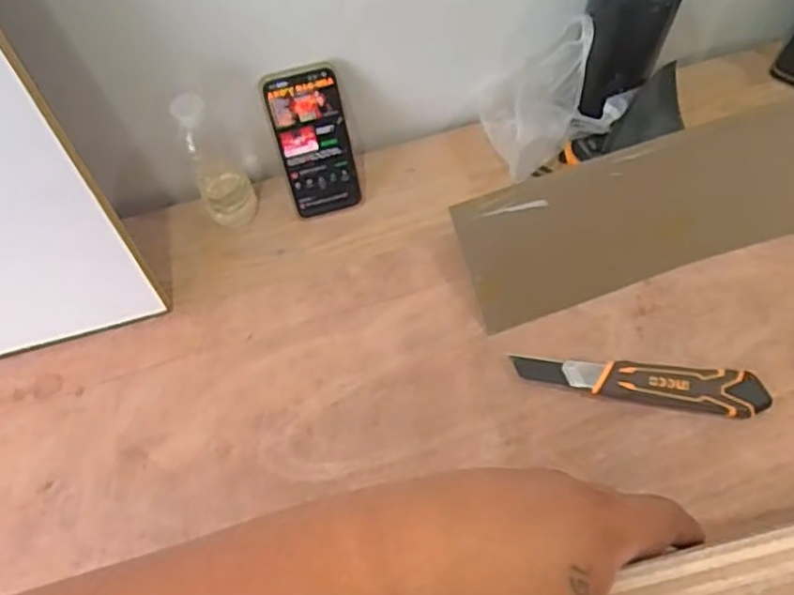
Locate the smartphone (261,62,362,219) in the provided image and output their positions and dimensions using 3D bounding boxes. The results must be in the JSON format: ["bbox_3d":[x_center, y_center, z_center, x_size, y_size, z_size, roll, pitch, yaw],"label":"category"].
[{"bbox_3d":[-0.087,-0.164,0.742,0.077,0.170,0.013,-19,40,-10],"label":"smartphone"}]

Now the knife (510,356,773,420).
[{"bbox_3d":[0.242,0.083,0.686,0.242,0.024,0.044,8,67,6],"label":"knife"}]

